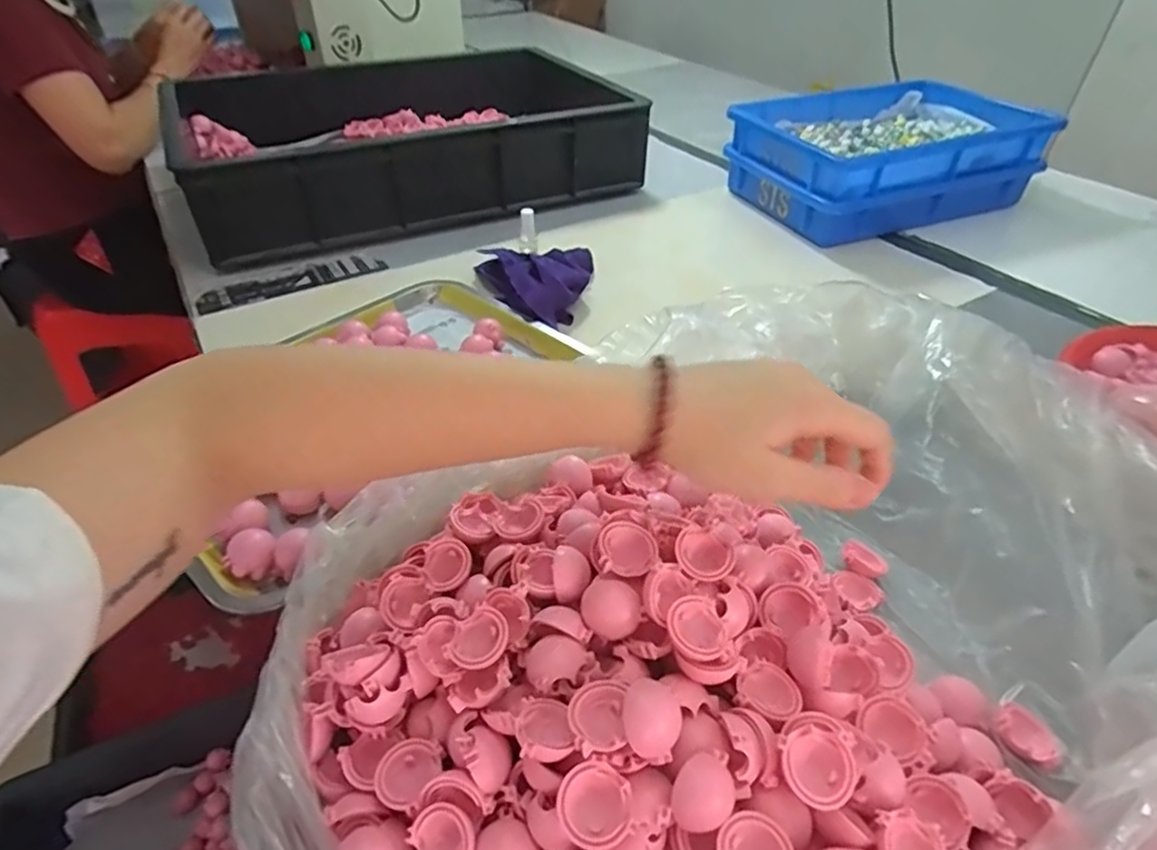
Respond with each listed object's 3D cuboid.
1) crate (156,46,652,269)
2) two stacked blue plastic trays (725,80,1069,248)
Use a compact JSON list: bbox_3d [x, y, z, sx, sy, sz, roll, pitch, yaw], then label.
[{"bbox_3d":[-0.239,-0.402,0.900,0.589,0.130,0.379,-21,46,-22],"label":"crate"},{"bbox_3d":[0.421,-0.374,0.891,0.378,0.122,0.277,-18,45,-20],"label":"two stacked blue plastic trays"}]

